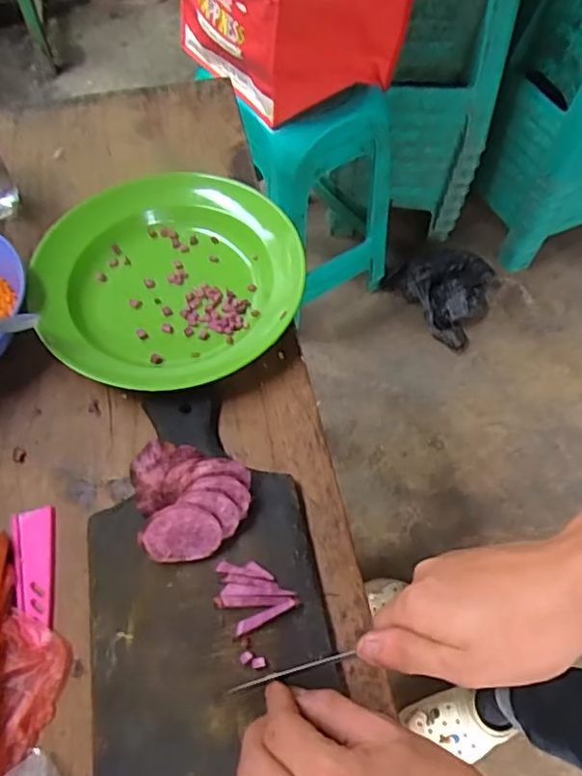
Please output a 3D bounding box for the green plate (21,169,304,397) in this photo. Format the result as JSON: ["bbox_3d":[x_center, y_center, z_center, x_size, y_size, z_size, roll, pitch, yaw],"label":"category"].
[{"bbox_3d":[-0.098,-0.090,0.472,0.201,0.040,0.215,-1,56,2],"label":"green plate"}]

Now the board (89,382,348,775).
[{"bbox_3d":[-0.058,0.114,0.374,0.143,0.022,0.257,-10,63,-9],"label":"board"}]

